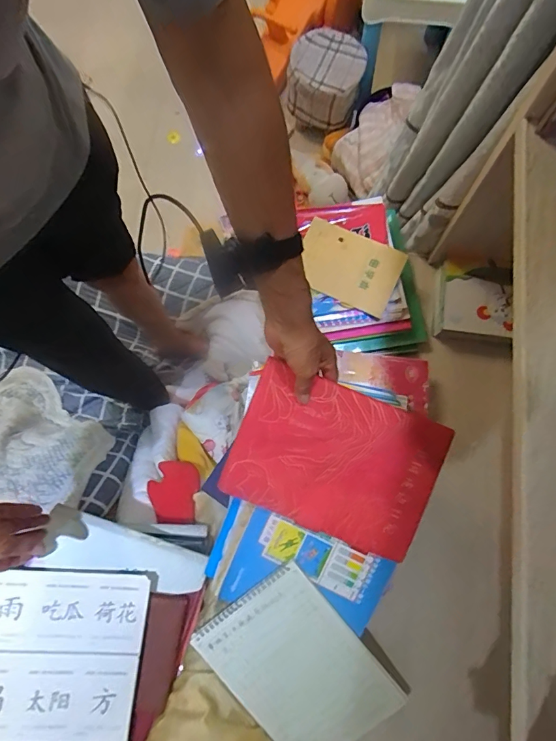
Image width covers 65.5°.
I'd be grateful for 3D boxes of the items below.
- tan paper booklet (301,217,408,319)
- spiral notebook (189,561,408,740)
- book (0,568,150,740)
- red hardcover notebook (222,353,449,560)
[{"bbox_3d":[0.122,-0.187,0.776,0.185,0.010,0.121,28,92,17],"label":"tan paper booklet"},{"bbox_3d":[0.030,0.426,0.614,0.186,0.015,0.259,-40,91,1],"label":"spiral notebook"},{"bbox_3d":[-0.340,0.393,0.585,0.290,0.012,0.216,6,71,-8],"label":"book"},{"bbox_3d":[0.079,0.126,0.601,0.273,0.009,0.198,22,90,1],"label":"red hardcover notebook"}]

